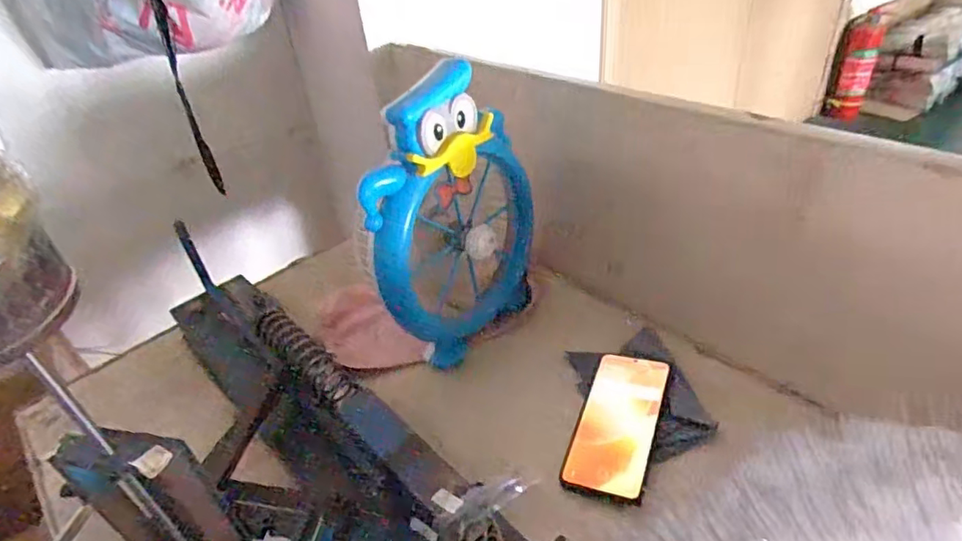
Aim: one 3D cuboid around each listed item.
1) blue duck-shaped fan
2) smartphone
[{"bbox_3d":[-0.022,-0.051,0.621,0.082,0.293,0.212,17,43,28],"label":"blue duck-shaped fan"},{"bbox_3d":[0.135,0.146,0.561,0.075,0.007,0.159,6,46,25],"label":"smartphone"}]

